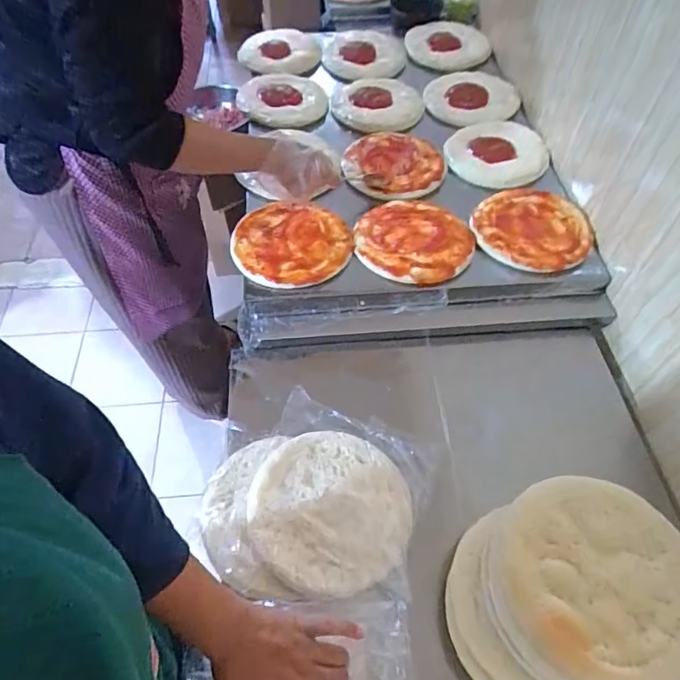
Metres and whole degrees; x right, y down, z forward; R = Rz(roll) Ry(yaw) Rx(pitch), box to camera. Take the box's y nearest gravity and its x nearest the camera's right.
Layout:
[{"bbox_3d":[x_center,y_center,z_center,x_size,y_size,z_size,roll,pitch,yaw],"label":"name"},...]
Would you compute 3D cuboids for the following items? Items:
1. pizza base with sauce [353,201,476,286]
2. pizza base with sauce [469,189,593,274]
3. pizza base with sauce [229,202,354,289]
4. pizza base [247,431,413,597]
[{"bbox_3d":[0.130,-0.174,0.847,0.202,0.019,0.198,0,55,0],"label":"pizza base with sauce"},{"bbox_3d":[0.339,-0.198,0.869,0.205,0.020,0.196,0,55,0],"label":"pizza base with sauce"},{"bbox_3d":[-0.082,-0.168,0.844,0.200,0.012,0.188,-2,55,-1],"label":"pizza base with sauce"},{"bbox_3d":[-0.010,0.214,0.635,0.196,0.029,0.197,0,55,0],"label":"pizza base"}]

